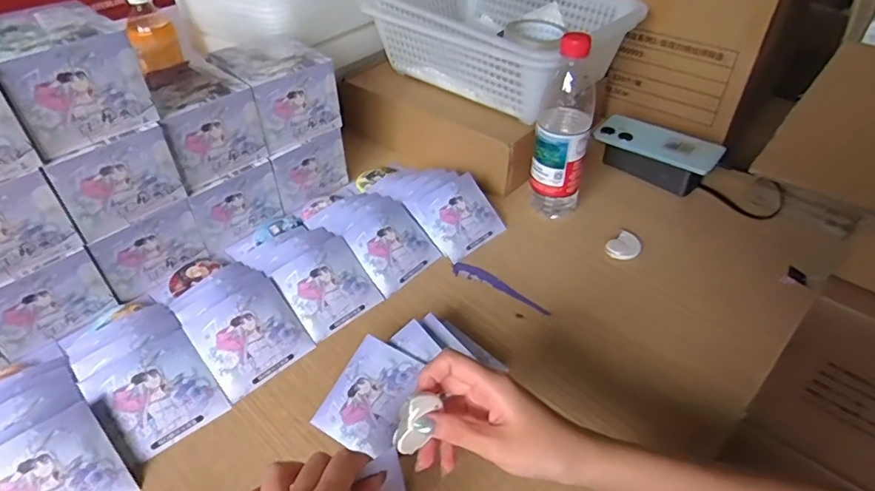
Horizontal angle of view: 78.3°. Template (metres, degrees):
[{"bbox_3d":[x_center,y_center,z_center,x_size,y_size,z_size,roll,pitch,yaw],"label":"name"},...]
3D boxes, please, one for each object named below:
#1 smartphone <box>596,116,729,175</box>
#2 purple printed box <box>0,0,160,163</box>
[{"bbox_3d":[0.307,-0.144,0.744,0.161,0.012,0.074,25,58,24],"label":"smartphone"},{"bbox_3d":[-0.351,-0.155,0.508,0.114,0.110,0.104,33,52,32],"label":"purple printed box"}]

